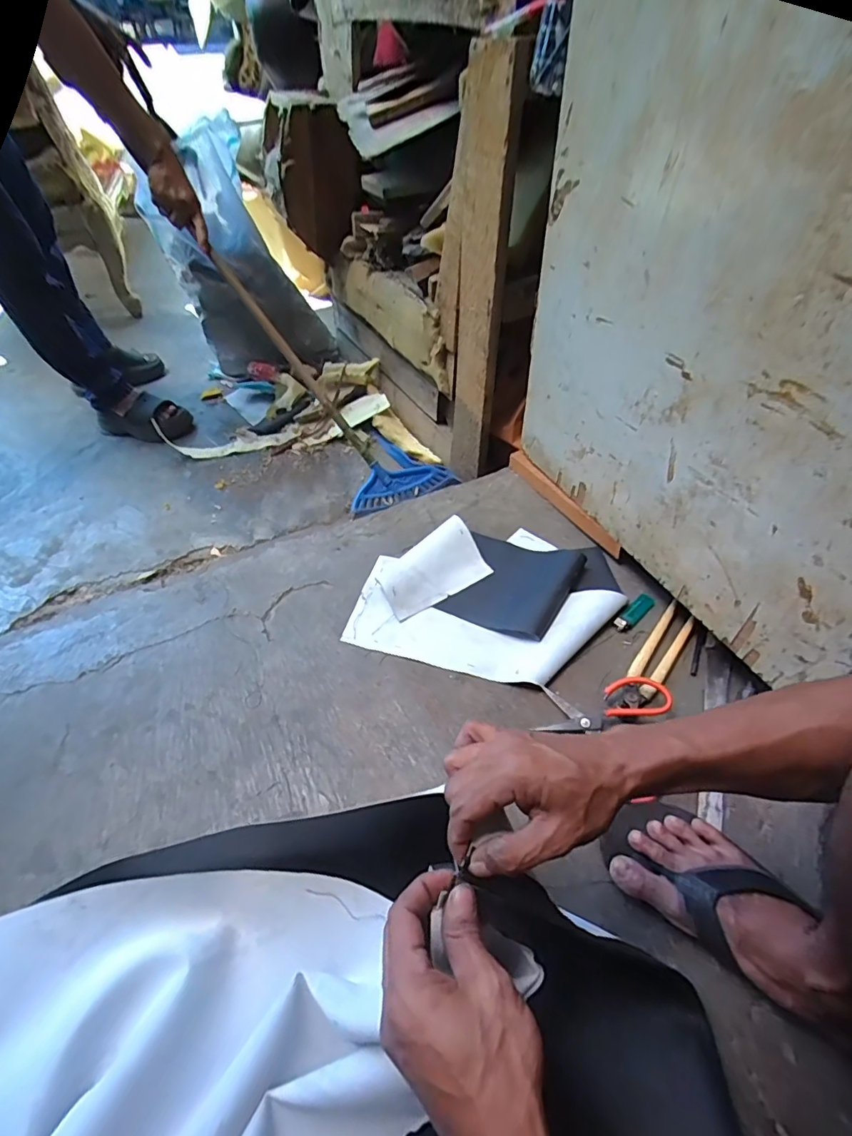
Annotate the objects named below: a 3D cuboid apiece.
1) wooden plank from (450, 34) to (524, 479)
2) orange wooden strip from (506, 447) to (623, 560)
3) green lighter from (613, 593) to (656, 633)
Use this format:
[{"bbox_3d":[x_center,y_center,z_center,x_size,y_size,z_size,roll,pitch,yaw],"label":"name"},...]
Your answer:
[{"bbox_3d":[0.090,-0.464,0.913,0.039,0.682,0.143,-23,52,-19],"label":"wooden plank"},{"bbox_3d":[0.244,-0.126,0.912,0.013,0.040,0.302,-17,51,-29],"label":"orange wooden strip"},{"bbox_3d":[0.314,0.070,0.758,0.082,0.014,0.026,-36,57,-27],"label":"green lighter"}]

